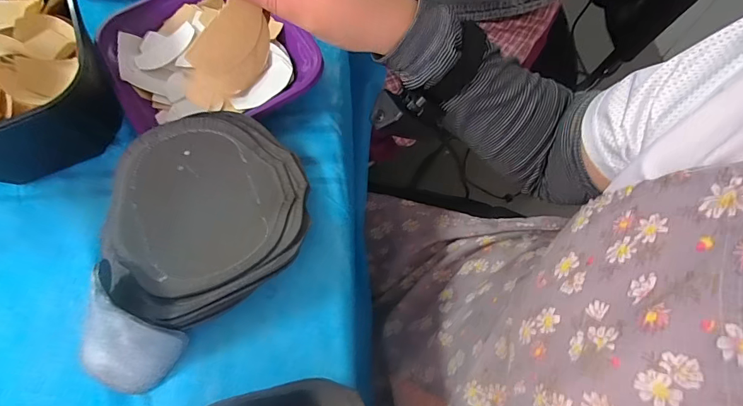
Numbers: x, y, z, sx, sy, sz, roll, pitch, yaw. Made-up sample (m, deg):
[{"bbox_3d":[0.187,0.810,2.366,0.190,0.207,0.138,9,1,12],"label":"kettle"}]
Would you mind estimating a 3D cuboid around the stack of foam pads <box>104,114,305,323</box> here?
[{"bbox_3d":[-0.139,0.013,0.334,0.165,0.062,0.171,-3,69,1],"label":"stack of foam pads"}]

